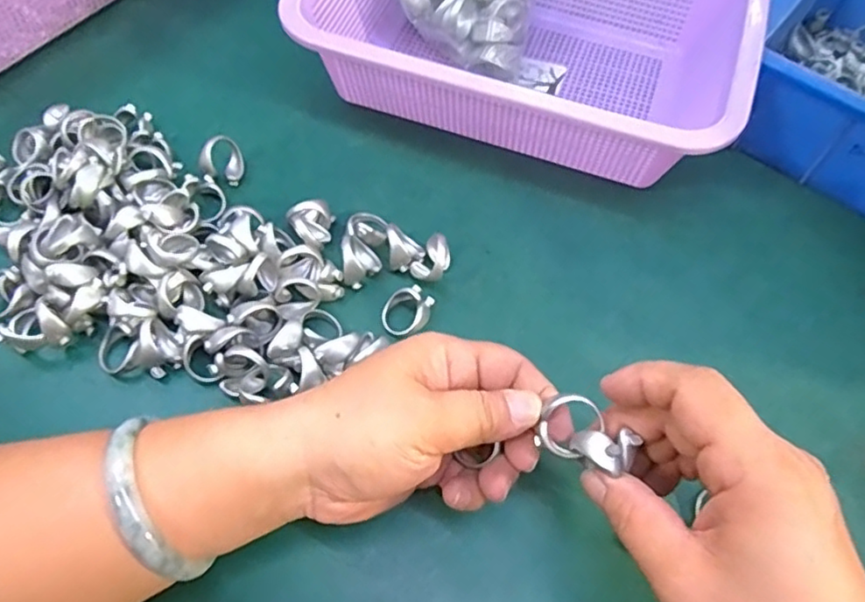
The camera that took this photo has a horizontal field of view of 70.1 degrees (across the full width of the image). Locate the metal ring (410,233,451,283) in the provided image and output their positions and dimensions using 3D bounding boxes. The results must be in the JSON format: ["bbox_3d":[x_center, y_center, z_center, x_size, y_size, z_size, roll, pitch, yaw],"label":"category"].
[{"bbox_3d":[-0.001,-0.022,0.342,0.019,0.025,0.021,20,62,8],"label":"metal ring"}]

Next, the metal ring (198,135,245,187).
[{"bbox_3d":[-0.127,-0.087,0.376,0.009,0.028,0.026,2,65,41],"label":"metal ring"}]

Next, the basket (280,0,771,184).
[{"bbox_3d":[0.057,-0.171,0.398,0.259,0.079,0.171,16,62,7],"label":"basket"}]

